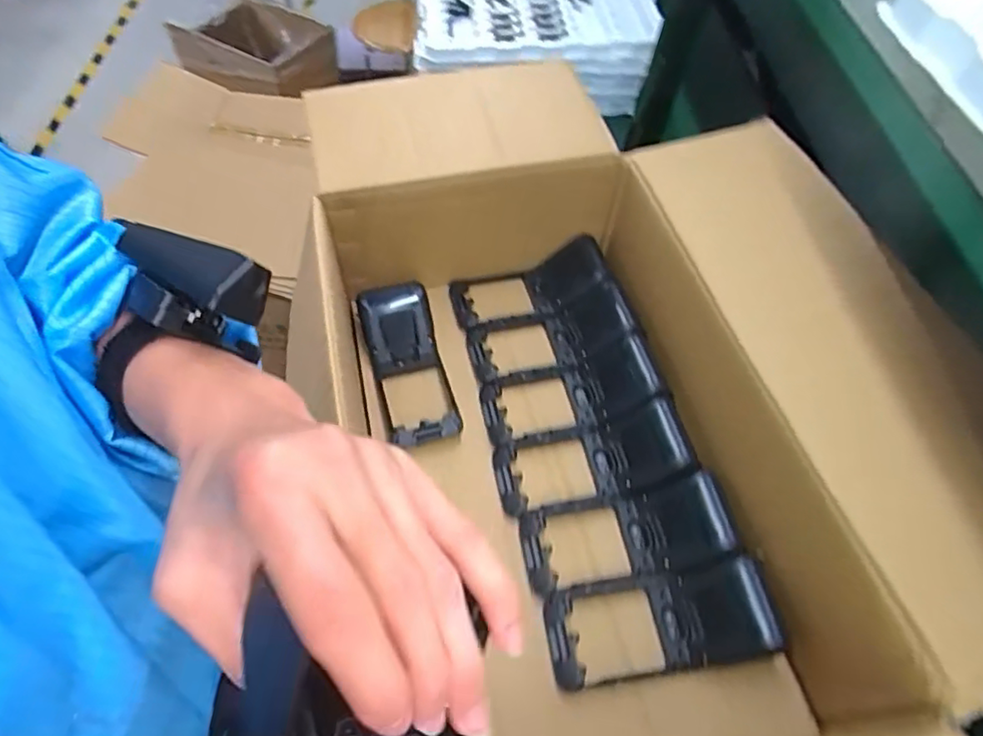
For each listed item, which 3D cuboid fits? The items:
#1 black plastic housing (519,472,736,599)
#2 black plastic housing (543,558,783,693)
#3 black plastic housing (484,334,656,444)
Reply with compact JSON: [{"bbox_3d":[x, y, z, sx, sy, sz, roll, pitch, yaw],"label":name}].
[{"bbox_3d":[0.110,0.149,0.513,0.165,0.038,0.073,-13,57,3],"label":"black plastic housing"},{"bbox_3d":[0.132,0.207,0.471,0.173,0.045,0.071,-11,57,3],"label":"black plastic housing"},{"bbox_3d":[0.073,0.020,0.585,0.163,0.059,0.079,-9,57,-10],"label":"black plastic housing"}]

